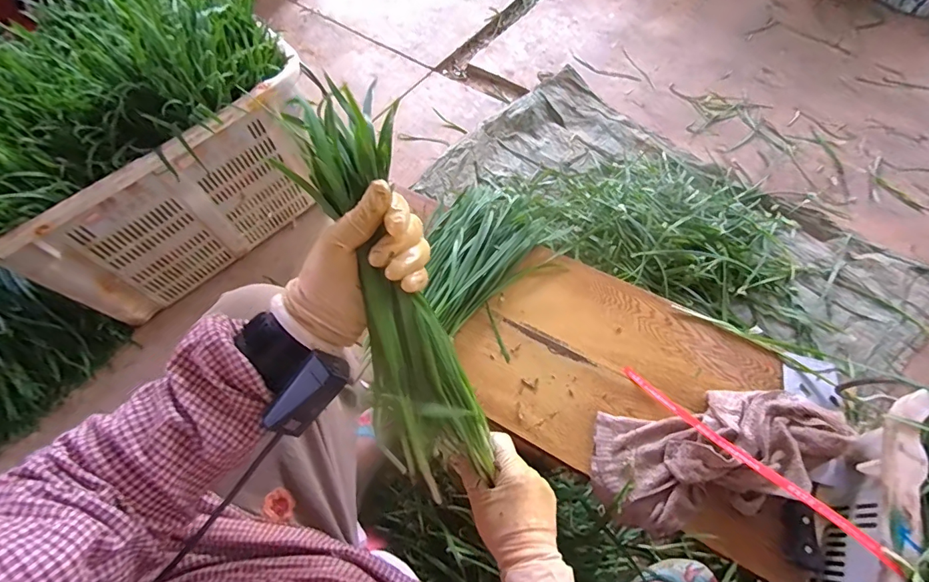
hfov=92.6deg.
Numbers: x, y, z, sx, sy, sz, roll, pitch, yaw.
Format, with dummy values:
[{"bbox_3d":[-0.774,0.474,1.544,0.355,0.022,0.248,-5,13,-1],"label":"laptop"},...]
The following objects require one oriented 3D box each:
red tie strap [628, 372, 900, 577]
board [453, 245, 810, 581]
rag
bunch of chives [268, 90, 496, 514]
[{"bbox_3d":[0.330,0.192,0.541,0.020,0.031,0.325,-36,42,-14],"label":"red tie strap"},{"bbox_3d":[0.238,0.129,0.649,0.483,0.023,0.295,26,68,15],"label":"board"},{"bbox_3d":[0.330,0.209,0.577,0.321,0.053,0.149,-11,61,-1],"label":"rag"},{"bbox_3d":[-0.058,0.025,0.387,0.088,0.072,0.361,-17,104,-5],"label":"bunch of chives"}]

